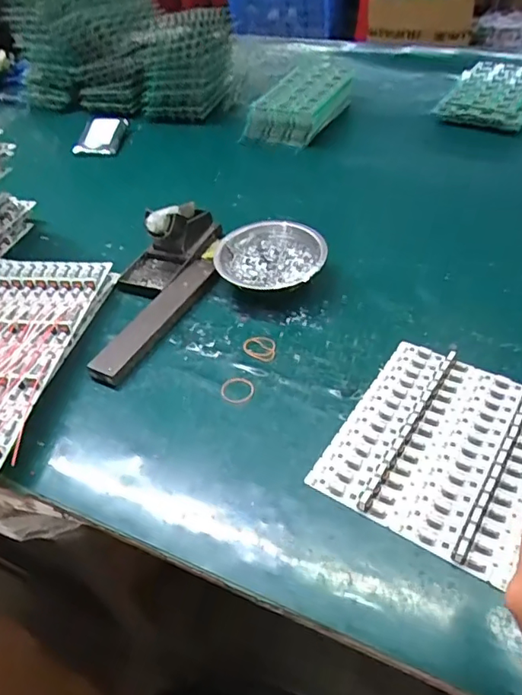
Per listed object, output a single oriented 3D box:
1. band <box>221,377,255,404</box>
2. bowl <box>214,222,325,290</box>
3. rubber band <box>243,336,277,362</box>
[{"bbox_3d":[-0.022,0.041,0.518,0.032,0.004,0.030,-3,46,3],"label":"band"},{"bbox_3d":[0.014,-0.105,0.636,0.121,0.038,0.121,-3,46,3],"label":"bowl"},{"bbox_3d":[0.001,-0.001,0.561,0.038,0.004,0.030,20,52,24],"label":"rubber band"}]

